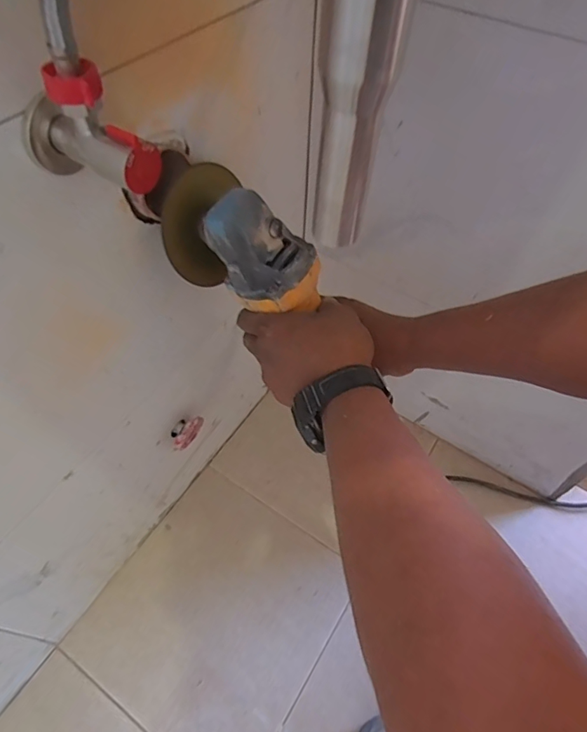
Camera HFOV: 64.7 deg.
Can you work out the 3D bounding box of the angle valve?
[{"bbox_3d":[-0.112,-0.131,0.256,0.077,0.057,0.033,19,58,13],"label":"angle valve"}]

